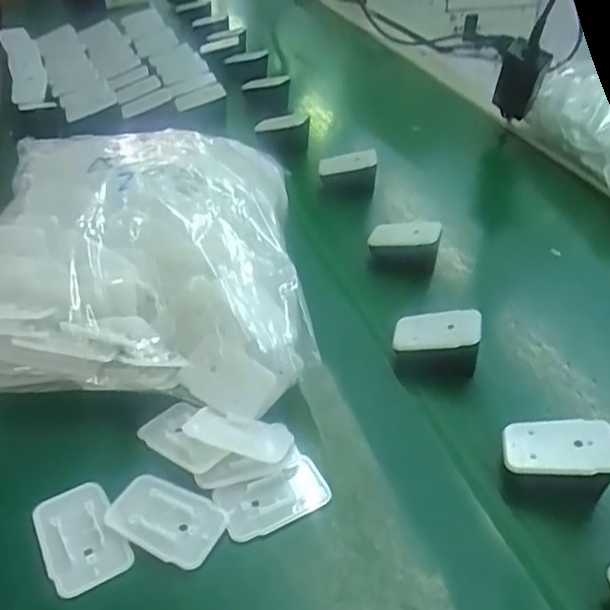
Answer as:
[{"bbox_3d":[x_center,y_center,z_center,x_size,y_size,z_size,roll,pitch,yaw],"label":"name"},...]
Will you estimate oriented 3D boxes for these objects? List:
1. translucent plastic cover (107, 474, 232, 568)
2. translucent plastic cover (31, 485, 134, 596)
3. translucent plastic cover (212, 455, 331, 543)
[{"bbox_3d":[-0.086,0.132,0.391,0.070,0.009,0.041,18,40,18],"label":"translucent plastic cover"},{"bbox_3d":[-0.135,0.138,0.380,0.044,0.006,0.067,-20,44,-28],"label":"translucent plastic cover"},{"bbox_3d":[-0.019,0.123,0.405,0.069,0.007,0.037,-13,41,-21],"label":"translucent plastic cover"}]

